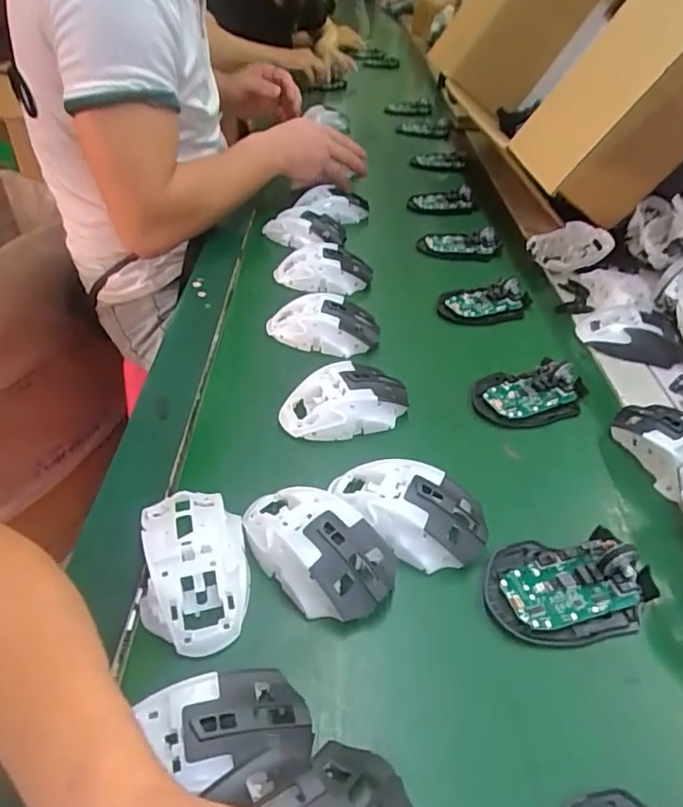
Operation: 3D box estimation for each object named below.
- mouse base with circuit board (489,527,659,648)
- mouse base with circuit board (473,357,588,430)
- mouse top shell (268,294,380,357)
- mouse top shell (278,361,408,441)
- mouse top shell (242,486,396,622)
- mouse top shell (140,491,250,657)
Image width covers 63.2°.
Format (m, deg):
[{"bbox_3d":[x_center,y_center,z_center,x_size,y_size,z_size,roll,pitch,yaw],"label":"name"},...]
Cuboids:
[{"bbox_3d":[0.153,0.116,0.366,0.113,0.022,0.072,-3,42,-5],"label":"mouse base with circuit board"},{"bbox_3d":[0.181,-0.011,0.528,0.115,0.027,0.070,-12,43,-15],"label":"mouse base with circuit board"},{"bbox_3d":[-0.018,-0.082,0.583,0.114,0.041,0.066,15,43,15],"label":"mouse top shell"},{"bbox_3d":[0.003,-0.004,0.490,0.115,0.037,0.065,-11,43,-13],"label":"mouse top shell"},{"bbox_3d":[-0.018,0.095,0.373,0.065,0.037,0.113,-32,51,-32],"label":"mouse top shell"},{"bbox_3d":[-0.096,0.103,0.360,0.066,0.042,0.110,-6,42,-8],"label":"mouse top shell"}]

